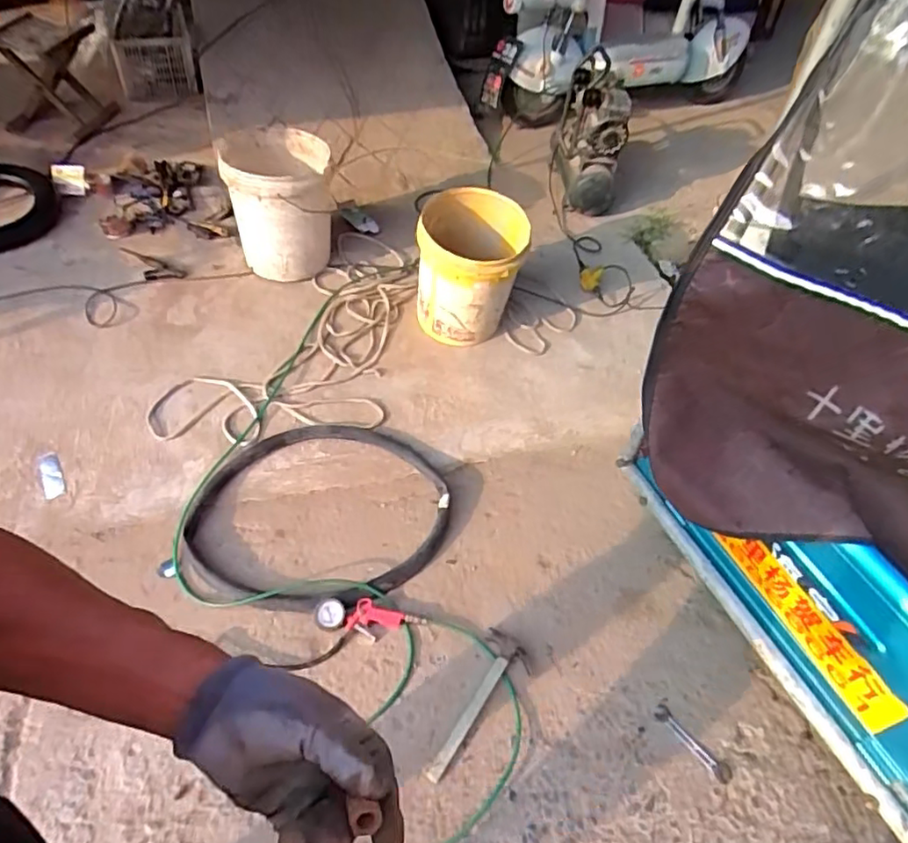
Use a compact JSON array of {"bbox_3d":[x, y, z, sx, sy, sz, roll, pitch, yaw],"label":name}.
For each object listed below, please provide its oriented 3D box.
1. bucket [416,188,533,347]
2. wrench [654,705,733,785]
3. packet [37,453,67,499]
[{"bbox_3d":[0.048,-0.443,1.862,0.314,0.391,0.350,7,48,-1],"label":"bucket"},{"bbox_3d":[0.502,0.676,1.271,0.040,0.004,0.179,-31,57,-28],"label":"wrench"},{"bbox_3d":[-1.019,0.140,1.534,0.052,0.009,0.116,-18,74,-20],"label":"packet"}]

